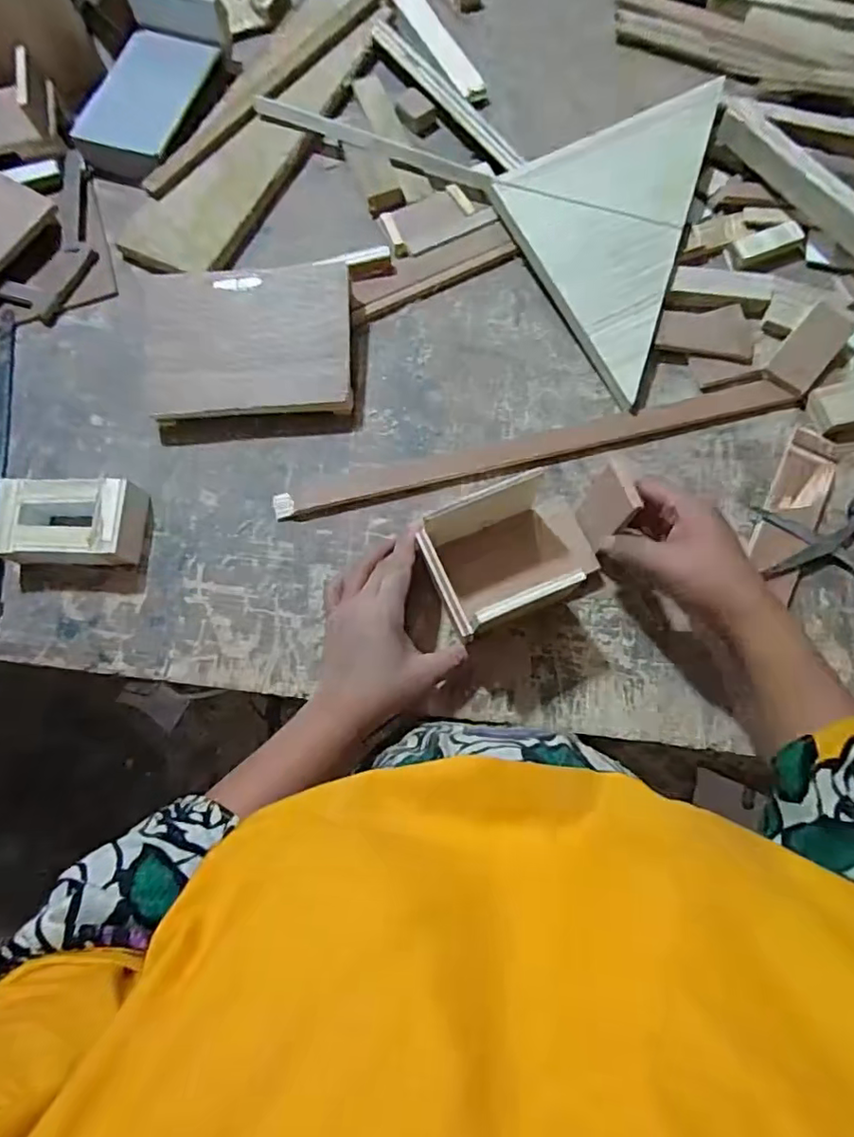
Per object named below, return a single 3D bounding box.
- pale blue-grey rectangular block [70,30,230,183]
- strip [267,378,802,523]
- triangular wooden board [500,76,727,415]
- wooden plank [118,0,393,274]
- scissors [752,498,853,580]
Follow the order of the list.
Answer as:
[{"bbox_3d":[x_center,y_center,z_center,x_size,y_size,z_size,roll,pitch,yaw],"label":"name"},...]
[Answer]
[{"bbox_3d":[-0.280,-0.468,0.584,0.103,0.031,0.165,20,77,6],"label":"pale blue-grey rectangular block"},{"bbox_3d":[0.093,-0.103,0.498,0.446,0.010,0.030,-14,76,-2],"label":"strip"},{"bbox_3d":[0.151,-0.315,0.532,0.168,0.016,0.306,16,83,9],"label":"triangular wooden board"},{"bbox_3d":[-0.167,-0.446,0.582,0.100,0.011,0.370,26,78,8],"label":"wooden plank"},{"bbox_3d":[0.330,-0.015,0.462,0.123,0.019,0.112,-1,76,1],"label":"scissors"}]

